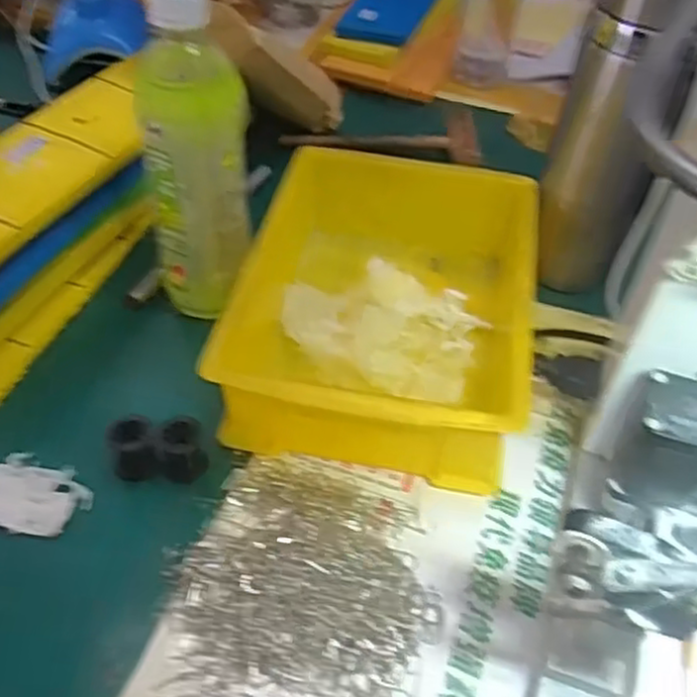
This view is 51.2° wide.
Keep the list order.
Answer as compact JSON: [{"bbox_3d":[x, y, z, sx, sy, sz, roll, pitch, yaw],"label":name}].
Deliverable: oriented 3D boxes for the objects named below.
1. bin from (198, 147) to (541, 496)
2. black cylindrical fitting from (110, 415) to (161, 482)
[{"bbox_3d":[0.026,-0.034,0.493,0.177,0.075,0.233,10,48,5],"label":"bin"},{"bbox_3d":[-0.125,0.059,0.427,0.025,0.032,0.025,2,47,-2],"label":"black cylindrical fitting"}]

